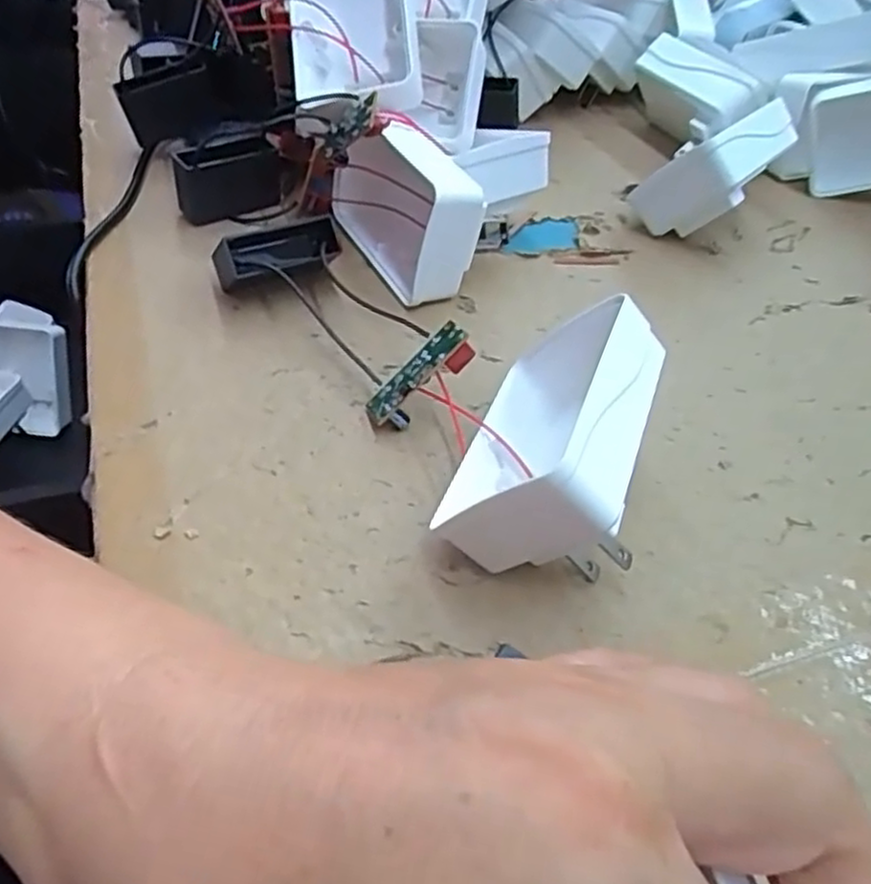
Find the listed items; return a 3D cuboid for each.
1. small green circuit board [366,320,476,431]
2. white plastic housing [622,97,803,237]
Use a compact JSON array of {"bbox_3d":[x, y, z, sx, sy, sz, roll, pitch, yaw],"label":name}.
[{"bbox_3d":[-0.006,-0.024,0.262,0.044,0.011,0.016,-44,56,2],"label":"small green circuit board"},{"bbox_3d":[0.145,-0.140,0.375,0.091,0.058,0.034,-38,101,-33],"label":"white plastic housing"}]

